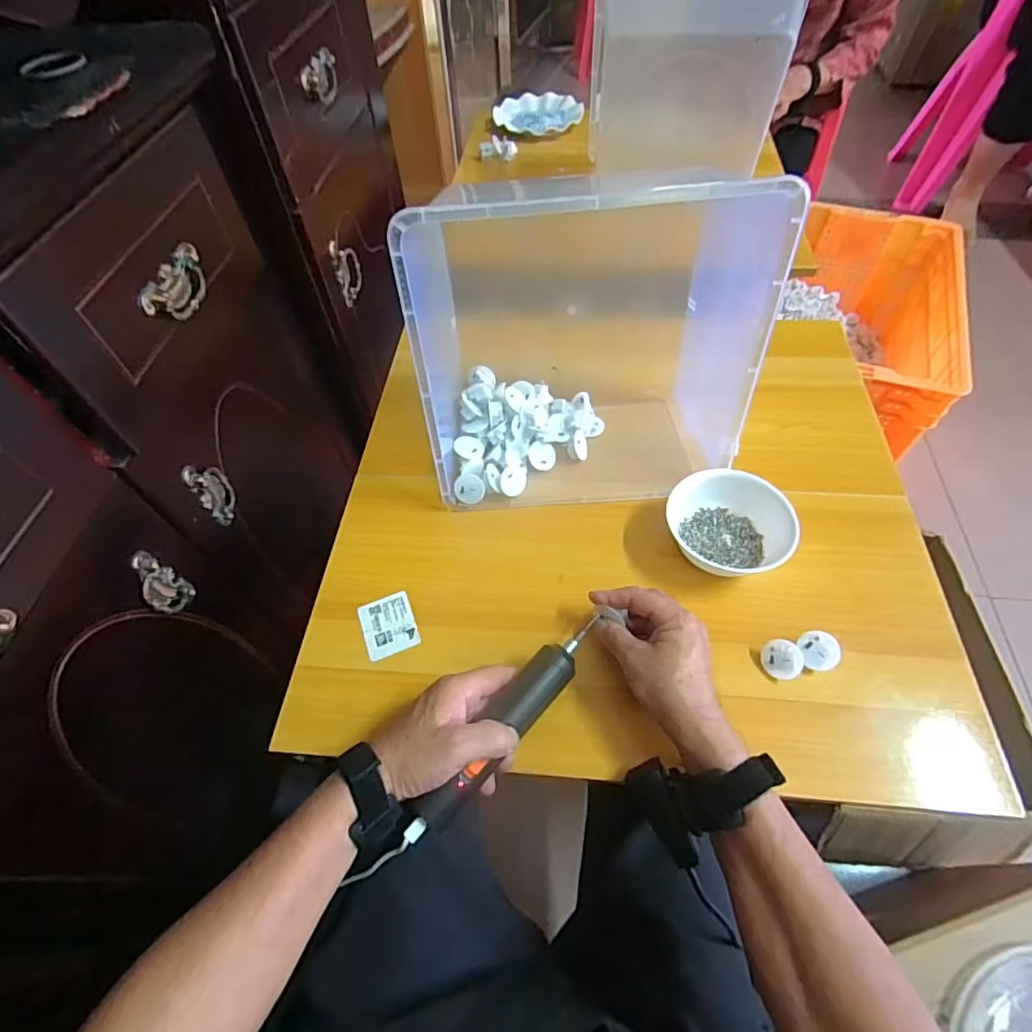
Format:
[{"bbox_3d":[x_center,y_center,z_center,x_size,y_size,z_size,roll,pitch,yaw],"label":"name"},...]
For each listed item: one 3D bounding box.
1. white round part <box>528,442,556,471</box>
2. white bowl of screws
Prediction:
[{"bbox_3d":[0.030,-0.068,0.623,0.032,0.005,0.032,0,89,-15],"label":"white round part"},{"bbox_3d":[0.214,0.009,0.549,0.115,0.051,0.115,-1,56,2],"label":"white bowl of screws"}]

